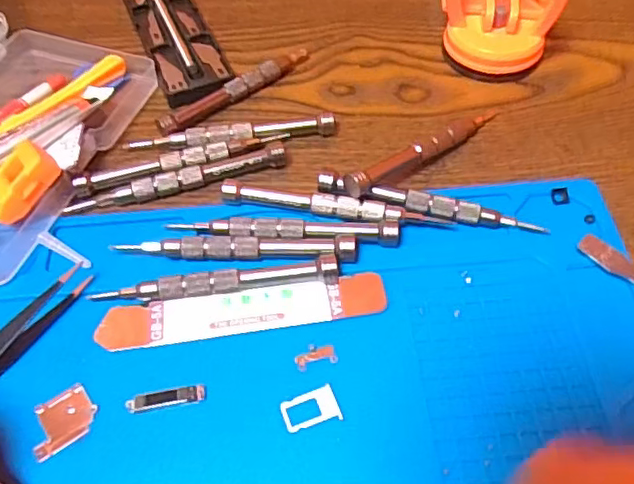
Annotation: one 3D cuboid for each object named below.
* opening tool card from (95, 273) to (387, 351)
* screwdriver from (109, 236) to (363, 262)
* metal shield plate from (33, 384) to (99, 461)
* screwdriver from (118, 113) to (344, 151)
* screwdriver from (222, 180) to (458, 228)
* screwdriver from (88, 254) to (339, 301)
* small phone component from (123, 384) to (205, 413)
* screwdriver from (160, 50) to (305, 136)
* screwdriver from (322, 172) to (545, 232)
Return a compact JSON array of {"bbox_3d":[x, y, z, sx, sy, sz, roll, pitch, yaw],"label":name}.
[{"bbox_3d":[-0.029,0.028,0.248,0.115,0.004,0.020,-8,55,-5],"label":"opening tool card"},{"bbox_3d":[-0.035,0.003,0.259,0.103,0.011,0.010,1,55,1],"label":"screwdriver"},{"bbox_3d":[-0.095,0.066,0.225,0.024,0.004,0.019,-34,62,-21],"label":"metal shield plate"},{"bbox_3d":[-0.043,-0.055,0.305,0.104,0.009,0.014,-9,56,-6],"label":"screwdriver"},{"bbox_3d":[0.009,-0.015,0.272,0.104,0.008,0.009,9,56,6],"label":"screwdriver"},{"bbox_3d":[-0.042,0.017,0.251,0.099,0.010,0.010,-6,55,-4],"label":"screwdriver"},{"bbox_3d":[-0.056,0.059,0.228,0.029,0.004,0.006,-9,56,-6],"label":"small phone component"},{"bbox_3d":[-0.043,-0.081,0.324,0.095,0.010,0.011,-38,63,-23],"label":"screwdriver"},{"bbox_3d":[0.051,-0.017,0.274,0.102,0.010,0.011,10,56,7],"label":"screwdriver"}]

